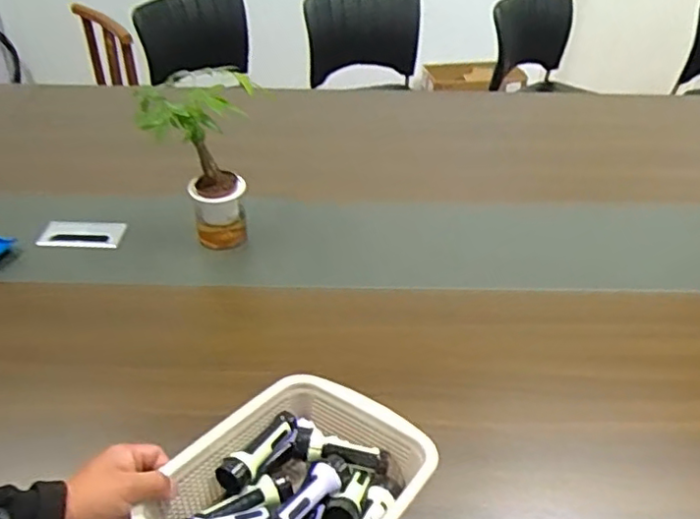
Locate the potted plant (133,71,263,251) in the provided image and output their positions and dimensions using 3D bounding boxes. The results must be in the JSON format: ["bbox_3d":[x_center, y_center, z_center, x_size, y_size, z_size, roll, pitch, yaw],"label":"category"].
[{"bbox_3d":[-0.264,-0.186,1.147,0.189,0.319,0.200,-13,33,-11],"label":"potted plant"}]

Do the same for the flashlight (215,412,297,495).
[{"bbox_3d":[-0.093,0.192,0.641,0.028,0.028,0.103,16,38,30],"label":"flashlight"}]

